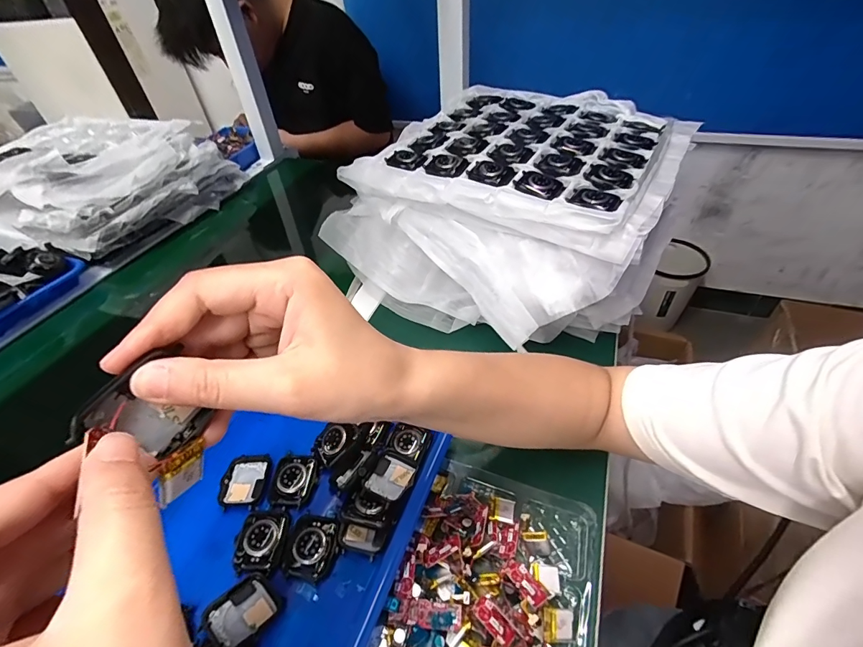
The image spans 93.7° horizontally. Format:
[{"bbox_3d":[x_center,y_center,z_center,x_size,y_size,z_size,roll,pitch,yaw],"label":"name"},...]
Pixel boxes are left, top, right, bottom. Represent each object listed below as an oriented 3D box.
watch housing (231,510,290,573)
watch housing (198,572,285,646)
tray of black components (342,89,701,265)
[{"bbox_3d":[-0.128,0.163,0.304,0.035,0.009,0.041,-3,43,2],"label":"watch housing"},{"bbox_3d":[-0.127,0.192,0.271,0.036,0.016,0.041,23,50,27],"label":"watch housing"},{"bbox_3d":[0.106,-0.201,0.469,0.314,0.032,0.246,23,58,24],"label":"tray of black components"}]

